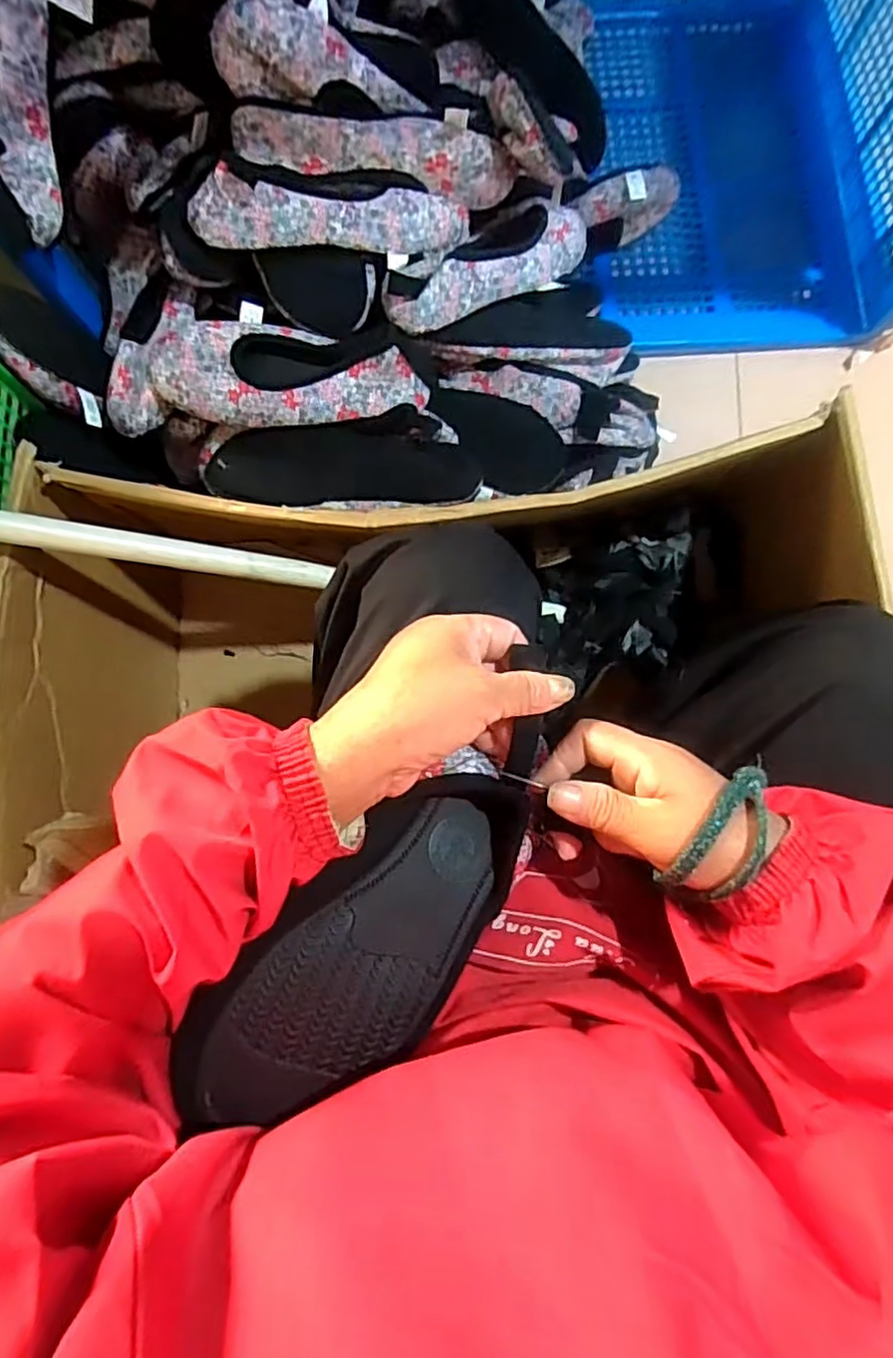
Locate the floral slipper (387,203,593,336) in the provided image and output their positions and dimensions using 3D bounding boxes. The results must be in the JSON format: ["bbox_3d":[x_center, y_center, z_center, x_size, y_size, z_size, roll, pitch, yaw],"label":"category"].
[{"bbox_3d":[0.044,-0.423,0.663,0.248,0.046,0.072,-34,85,-17],"label":"floral slipper"}]

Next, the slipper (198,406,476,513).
[{"bbox_3d":[-0.105,-0.208,0.629,0.264,0.039,0.089,-2,83,-1],"label":"slipper"}]

